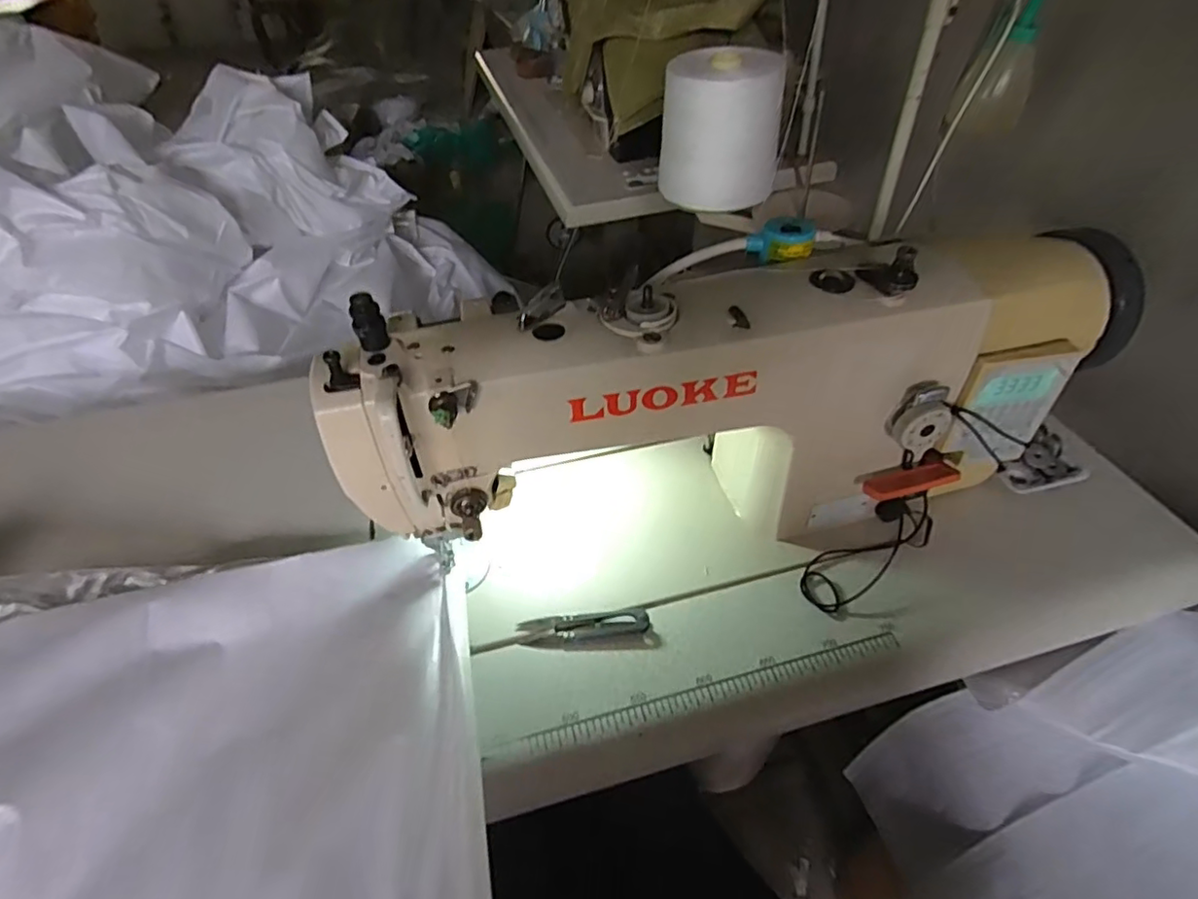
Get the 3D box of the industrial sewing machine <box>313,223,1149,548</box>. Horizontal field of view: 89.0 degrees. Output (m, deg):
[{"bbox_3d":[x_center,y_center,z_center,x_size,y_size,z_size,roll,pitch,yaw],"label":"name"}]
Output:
[{"bbox_3d":[0.117,-0.029,0.479,0.582,0.238,0.155,-11,45,-7],"label":"industrial sewing machine"}]

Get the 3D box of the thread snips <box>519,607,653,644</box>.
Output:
[{"bbox_3d":[-0.012,0.138,0.482,0.102,0.008,0.020,-5,45,-1],"label":"thread snips"}]

